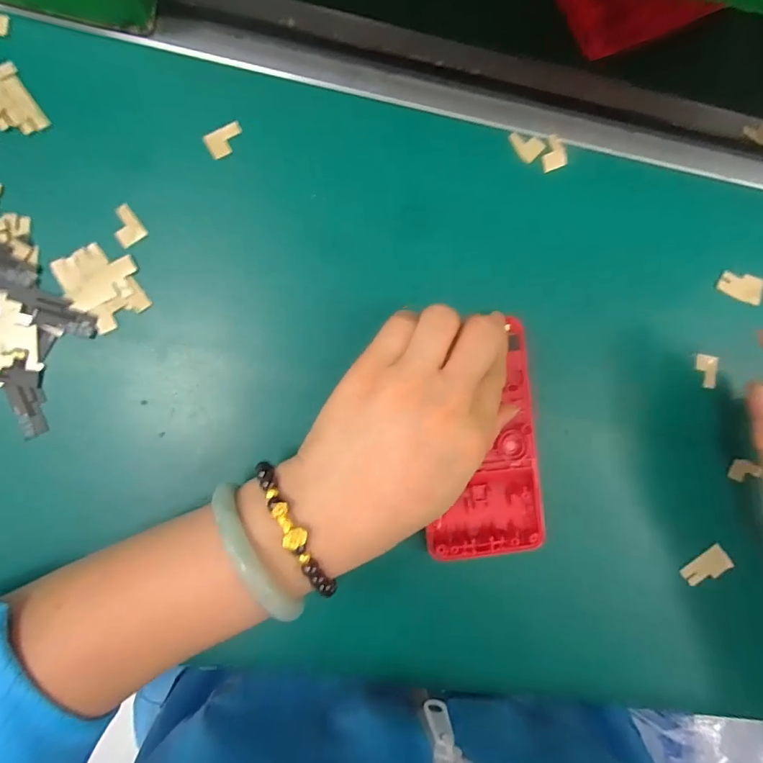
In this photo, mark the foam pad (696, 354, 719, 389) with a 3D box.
[{"bbox_3d":[0.185,-0.006,0.260,0.013,0.004,0.018,11,87,-6],"label":"foam pad"}]

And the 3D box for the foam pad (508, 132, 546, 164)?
[{"bbox_3d":[0.079,-0.130,0.248,0.018,0.004,0.013,44,84,-4],"label":"foam pad"}]

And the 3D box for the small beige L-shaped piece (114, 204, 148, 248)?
[{"bbox_3d":[-0.125,-0.076,0.225,0.013,0.005,0.018,-34,93,-7],"label":"small beige L-shaped piece"}]

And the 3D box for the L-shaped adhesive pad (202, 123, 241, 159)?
[{"bbox_3d":[-0.079,-0.122,0.230,0.020,0.004,0.012,-30,92,-7],"label":"L-shaped adhesive pad"}]

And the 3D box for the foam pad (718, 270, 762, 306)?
[{"bbox_3d":[0.206,-0.054,0.262,0.024,0.006,0.017,16,87,-6],"label":"foam pad"}]

